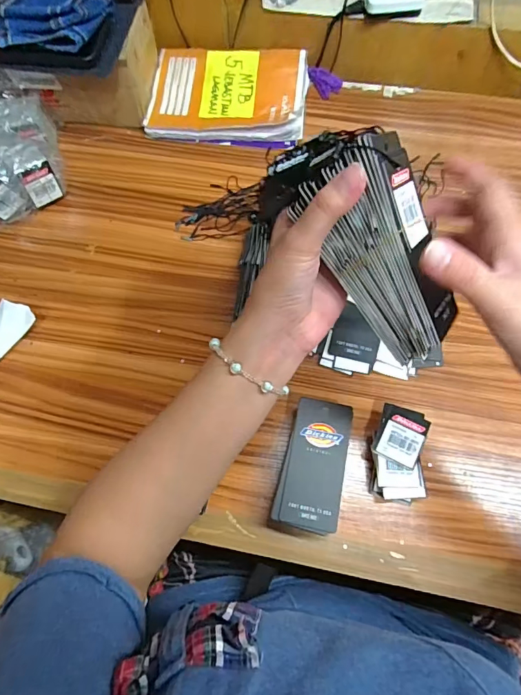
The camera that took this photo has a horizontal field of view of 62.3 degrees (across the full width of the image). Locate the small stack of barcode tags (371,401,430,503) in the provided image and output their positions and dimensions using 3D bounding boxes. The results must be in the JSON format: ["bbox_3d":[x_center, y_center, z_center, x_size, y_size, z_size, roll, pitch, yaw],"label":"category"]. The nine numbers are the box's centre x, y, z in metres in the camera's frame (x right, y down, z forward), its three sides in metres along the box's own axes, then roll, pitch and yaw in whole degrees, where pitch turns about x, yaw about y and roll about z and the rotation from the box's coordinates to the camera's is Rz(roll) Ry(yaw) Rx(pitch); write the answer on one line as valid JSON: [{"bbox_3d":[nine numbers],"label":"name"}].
[{"bbox_3d":[0.128,0.099,0.401,0.047,0.032,0.083,8,69,5],"label":"small stack of barcode tags"}]

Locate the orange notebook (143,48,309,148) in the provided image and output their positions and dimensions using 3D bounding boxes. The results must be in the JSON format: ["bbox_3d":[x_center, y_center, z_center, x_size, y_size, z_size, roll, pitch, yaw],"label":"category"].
[{"bbox_3d":[-0.043,-0.334,0.576,0.204,0.029,0.144,7,68,5],"label":"orange notebook"}]

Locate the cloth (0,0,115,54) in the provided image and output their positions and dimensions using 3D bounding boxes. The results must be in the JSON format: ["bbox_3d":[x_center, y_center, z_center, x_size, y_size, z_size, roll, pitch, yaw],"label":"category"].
[{"bbox_3d":[-0.223,-0.355,0.459,0.104,0.029,0.085,3,68,3],"label":"cloth"}]

